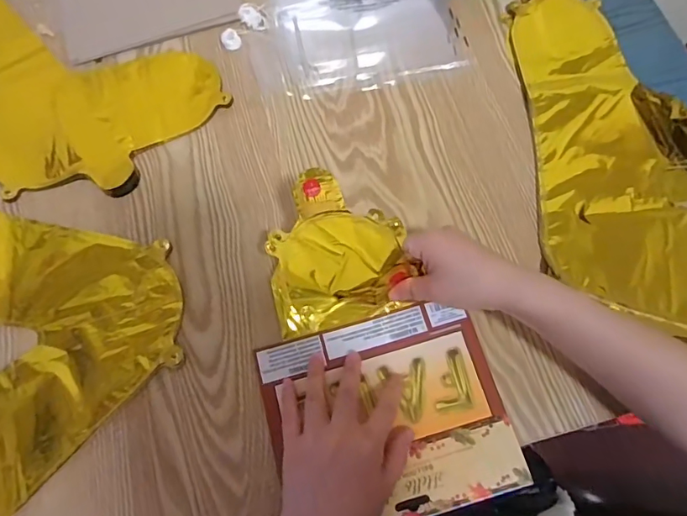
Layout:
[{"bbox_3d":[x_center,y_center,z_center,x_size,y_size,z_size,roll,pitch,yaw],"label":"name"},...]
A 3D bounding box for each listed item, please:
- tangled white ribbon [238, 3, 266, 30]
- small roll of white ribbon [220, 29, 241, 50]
[{"bbox_3d":[-0.103,-0.273,0.539,0.021,0.009,0.035,-40,74,-14],"label":"tangled white ribbon"},{"bbox_3d":[-0.126,-0.246,0.531,0.021,0.010,0.022,0,69,0],"label":"small roll of white ribbon"}]

